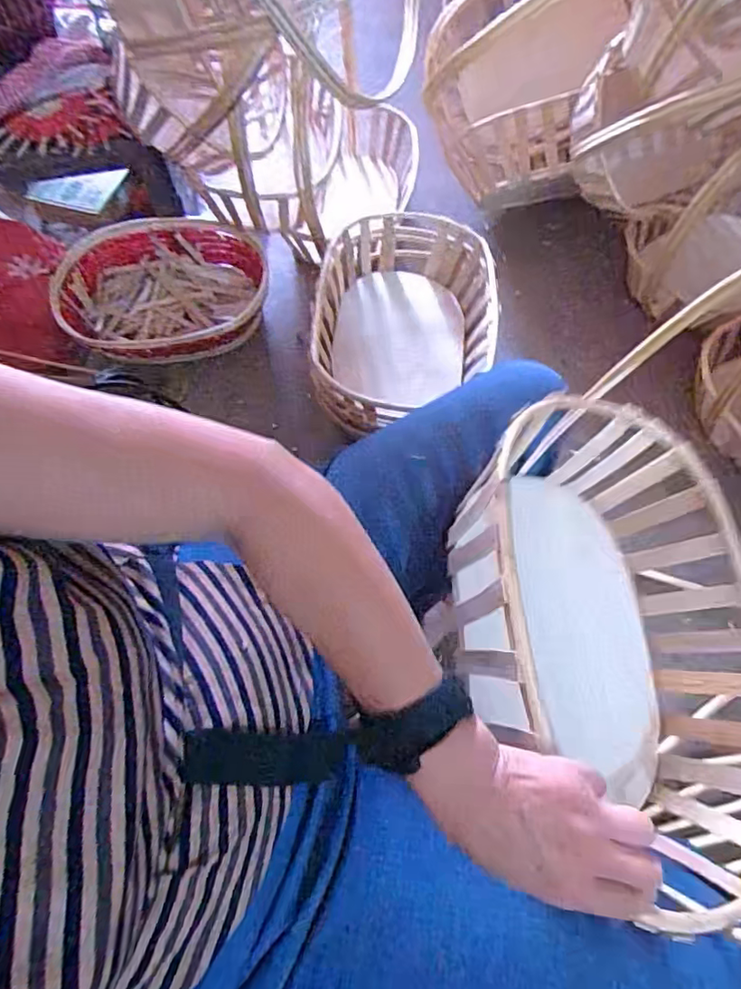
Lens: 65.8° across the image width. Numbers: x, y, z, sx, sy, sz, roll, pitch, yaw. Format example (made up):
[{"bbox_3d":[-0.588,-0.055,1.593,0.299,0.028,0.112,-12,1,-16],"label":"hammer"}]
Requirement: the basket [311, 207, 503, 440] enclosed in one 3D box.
[{"bbox_3d":[0.061,-0.286,0.951,0.283,0.117,0.387,1,67,2],"label":"basket"}]

